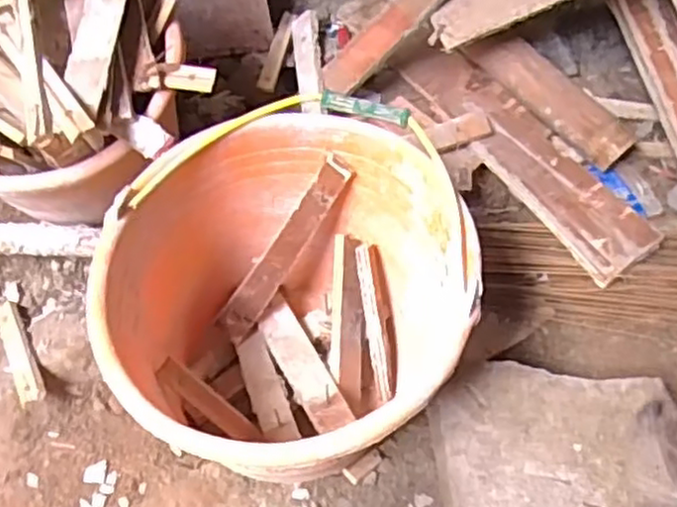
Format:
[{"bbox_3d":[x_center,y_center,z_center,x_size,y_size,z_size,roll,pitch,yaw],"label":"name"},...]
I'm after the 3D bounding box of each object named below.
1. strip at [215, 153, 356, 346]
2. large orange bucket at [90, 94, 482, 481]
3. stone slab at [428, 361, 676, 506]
[{"bbox_3d":[-0.050,-0.001,0.673,0.035,0.009,0.199,31,102,-19],"label":"strip"},{"bbox_3d":[-0.025,0.046,0.630,0.279,0.244,0.321,37,69,19],"label":"large orange bucket"},{"bbox_3d":[0.191,0.165,0.618,0.208,0.023,0.146,-10,62,1],"label":"stone slab"}]

